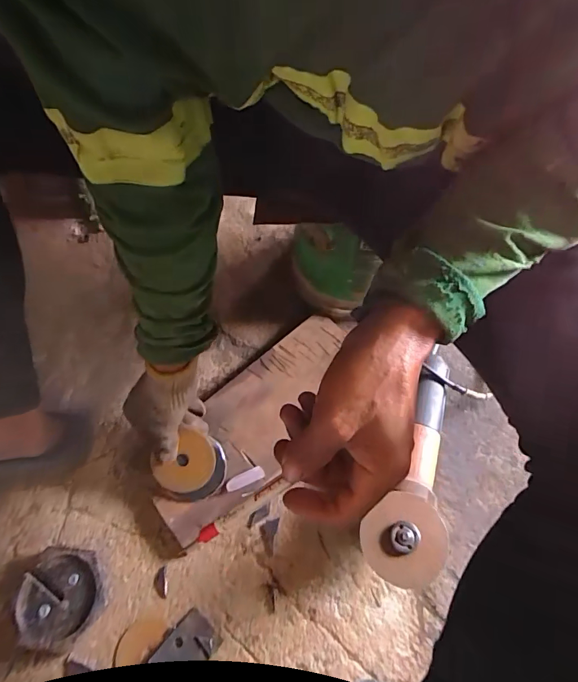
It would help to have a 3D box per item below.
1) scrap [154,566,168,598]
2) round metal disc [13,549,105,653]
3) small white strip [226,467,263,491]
[{"bbox_3d":[-0.150,0.281,0.494,0.014,0.004,0.032,-13,63,-4],"label":"scrap"},{"bbox_3d":[-0.252,0.287,0.479,0.091,0.031,0.092,-1,62,2],"label":"round metal disc"},{"bbox_3d":[-0.055,0.171,0.529,0.048,0.004,0.017,-22,64,-9],"label":"small white strip"}]

